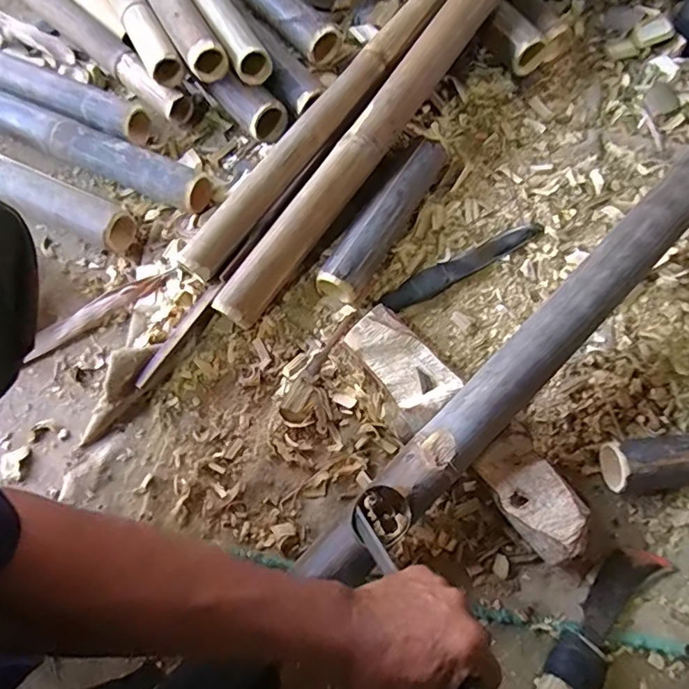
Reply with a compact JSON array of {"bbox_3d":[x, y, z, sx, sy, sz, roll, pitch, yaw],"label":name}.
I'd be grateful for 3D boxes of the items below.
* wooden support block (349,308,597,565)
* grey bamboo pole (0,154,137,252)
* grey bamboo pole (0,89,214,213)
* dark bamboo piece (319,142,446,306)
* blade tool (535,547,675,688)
[{"bbox_3d":[0.127,0.095,0.579,0.088,0.055,0.328,-41,77,-13],"label":"wooden support block"},{"bbox_3d":[-0.561,-0.273,0.702,0.623,0.050,0.061,26,73,8],"label":"grey bamboo pole"},{"bbox_3d":[-0.485,-0.326,0.723,0.646,0.056,0.060,24,73,7],"label":"grey bamboo pole"},{"bbox_3d":[0.055,-0.165,0.667,0.061,0.056,0.259,33,74,10],"label":"dark bamboo piece"},{"bbox_3d":[0.258,0.302,0.522,0.059,0.044,0.237,41,76,12],"label":"blade tool"}]

